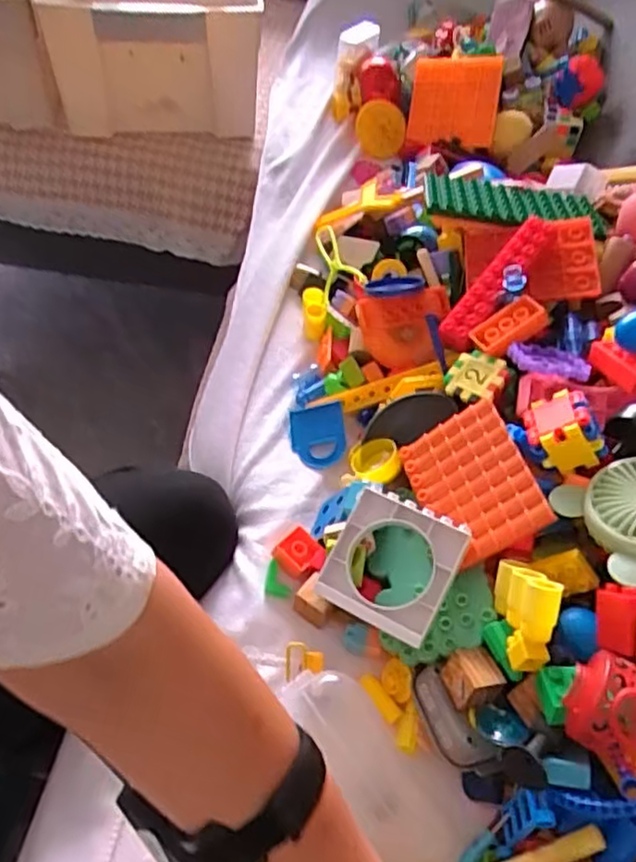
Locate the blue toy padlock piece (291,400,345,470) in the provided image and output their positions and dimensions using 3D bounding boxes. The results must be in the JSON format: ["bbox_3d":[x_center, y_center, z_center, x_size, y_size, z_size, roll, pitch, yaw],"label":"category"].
[{"bbox_3d":[0.000,0.004,0.673,0.053,0.013,0.071,-1,53,-5],"label":"blue toy padlock piece"}]

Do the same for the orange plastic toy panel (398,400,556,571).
[{"bbox_3d":[0.125,0.042,0.552,0.089,0.009,0.122,-32,51,18],"label":"orange plastic toy panel"}]

